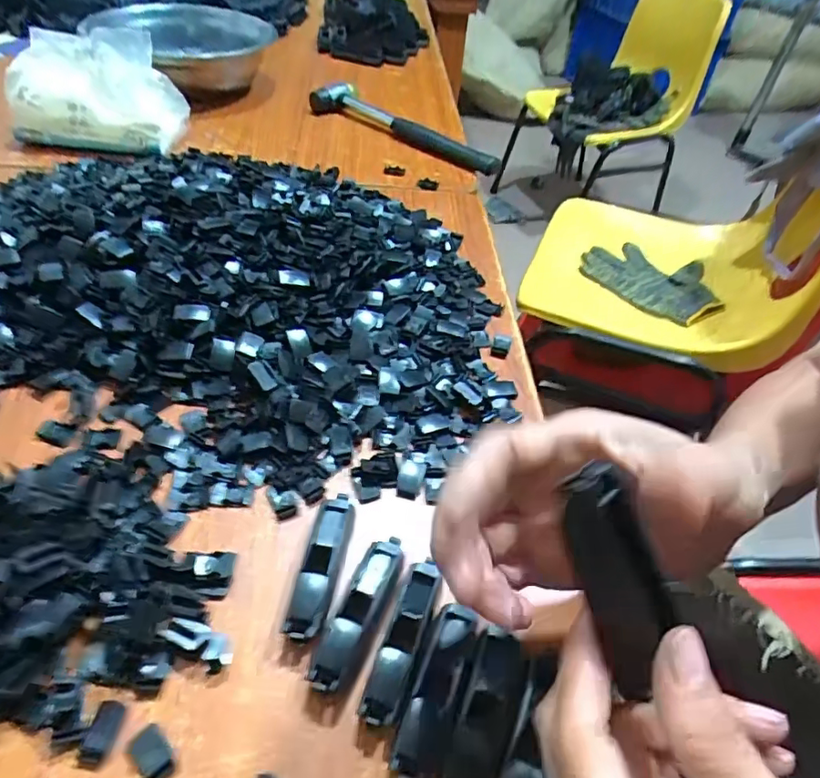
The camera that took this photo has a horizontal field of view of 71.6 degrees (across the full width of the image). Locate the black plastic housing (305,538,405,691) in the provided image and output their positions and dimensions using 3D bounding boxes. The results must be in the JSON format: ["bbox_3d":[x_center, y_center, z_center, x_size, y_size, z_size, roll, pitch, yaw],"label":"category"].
[{"bbox_3d":[-0.022,0.094,0.246,0.018,0.017,0.073,20,48,14],"label":"black plastic housing"}]

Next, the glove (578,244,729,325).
[{"bbox_3d":[0.367,-0.163,0.838,0.150,0.023,0.191,-28,55,-30],"label":"glove"}]

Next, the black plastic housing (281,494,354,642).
[{"bbox_3d":[-0.039,0.079,0.258,0.017,0.015,0.073,10,46,4],"label":"black plastic housing"}]

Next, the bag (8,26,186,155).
[{"bbox_3d":[-0.284,-0.271,0.511,0.130,0.080,0.077,8,46,2],"label":"bag"}]

